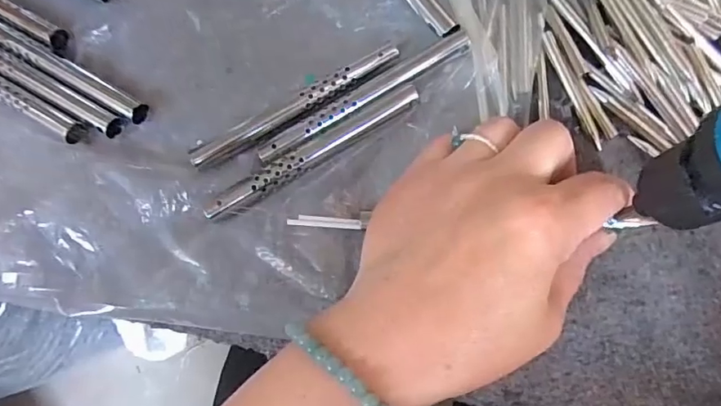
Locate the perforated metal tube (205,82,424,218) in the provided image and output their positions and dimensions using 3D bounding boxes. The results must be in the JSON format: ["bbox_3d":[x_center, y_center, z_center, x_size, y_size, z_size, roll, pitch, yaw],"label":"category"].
[{"bbox_3d":[-0.021,-0.023,0.221,0.107,0.009,0.011,-30,79,-2],"label":"perforated metal tube"}]

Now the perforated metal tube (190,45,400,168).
[{"bbox_3d":[-0.031,-0.046,0.230,0.108,0.007,0.012,-27,79,-1],"label":"perforated metal tube"}]

